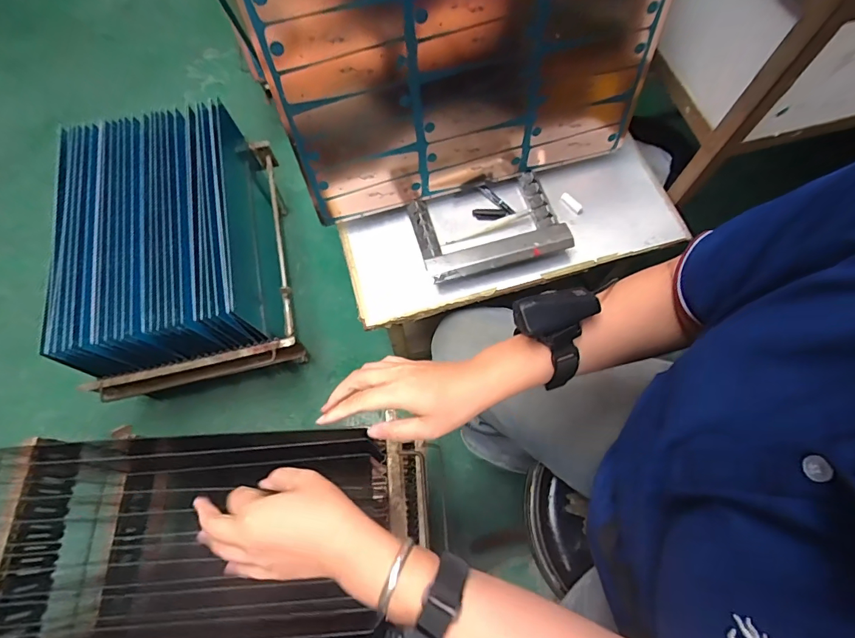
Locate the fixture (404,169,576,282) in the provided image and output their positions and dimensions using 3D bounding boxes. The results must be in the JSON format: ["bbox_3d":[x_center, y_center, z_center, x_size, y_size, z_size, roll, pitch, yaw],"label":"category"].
[{"bbox_3d":[0.084,-0.128,0.618,0.193,0.024,0.131,-14,68,-5],"label":"fixture"}]

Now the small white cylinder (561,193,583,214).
[{"bbox_3d":[0.208,-0.166,0.648,0.013,0.007,0.038,-38,75,-15],"label":"small white cylinder"}]

